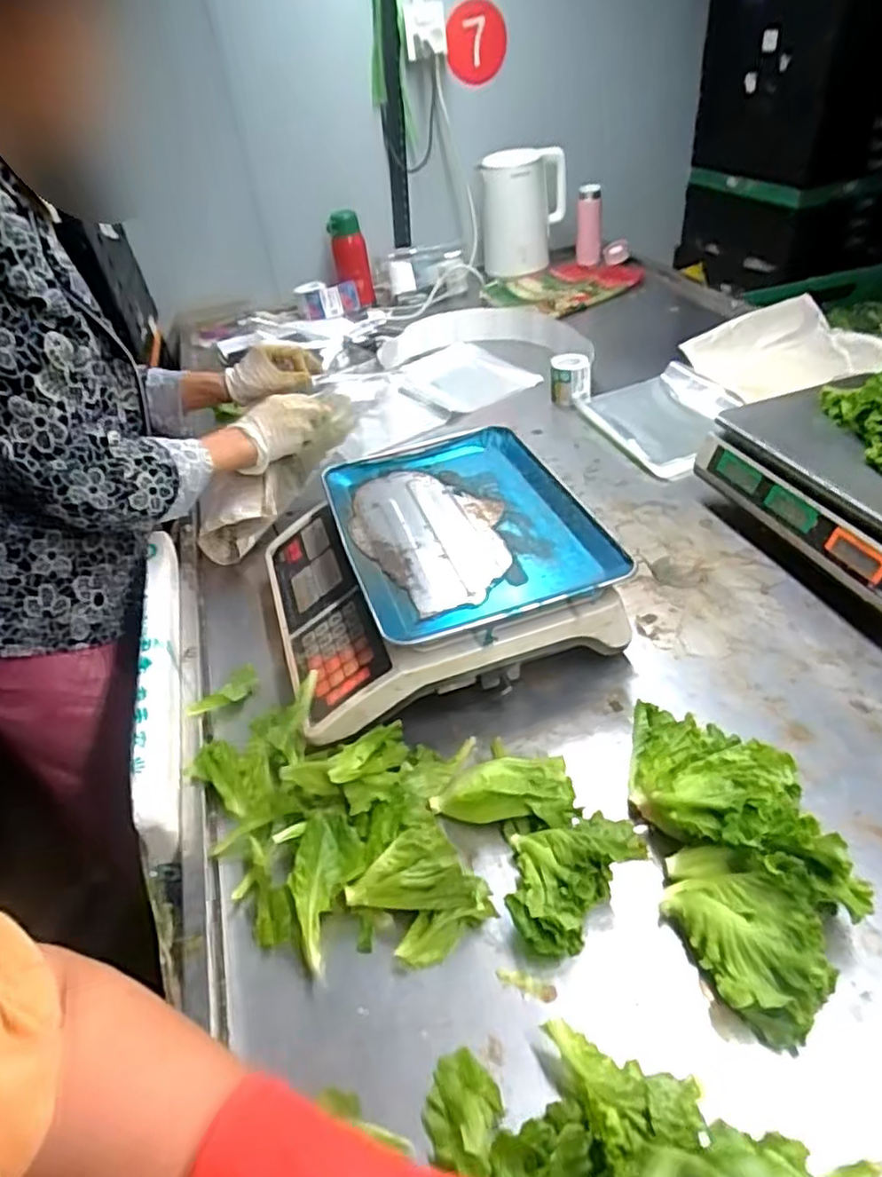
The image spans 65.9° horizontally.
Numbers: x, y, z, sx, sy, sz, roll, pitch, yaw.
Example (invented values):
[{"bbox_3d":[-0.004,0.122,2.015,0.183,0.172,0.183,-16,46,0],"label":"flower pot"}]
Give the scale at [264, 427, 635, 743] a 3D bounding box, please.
[{"bbox_3d":[-0.018,-0.028,0.724,0.324,0.096,0.333,-17,40,-10],"label":"scale"}]

